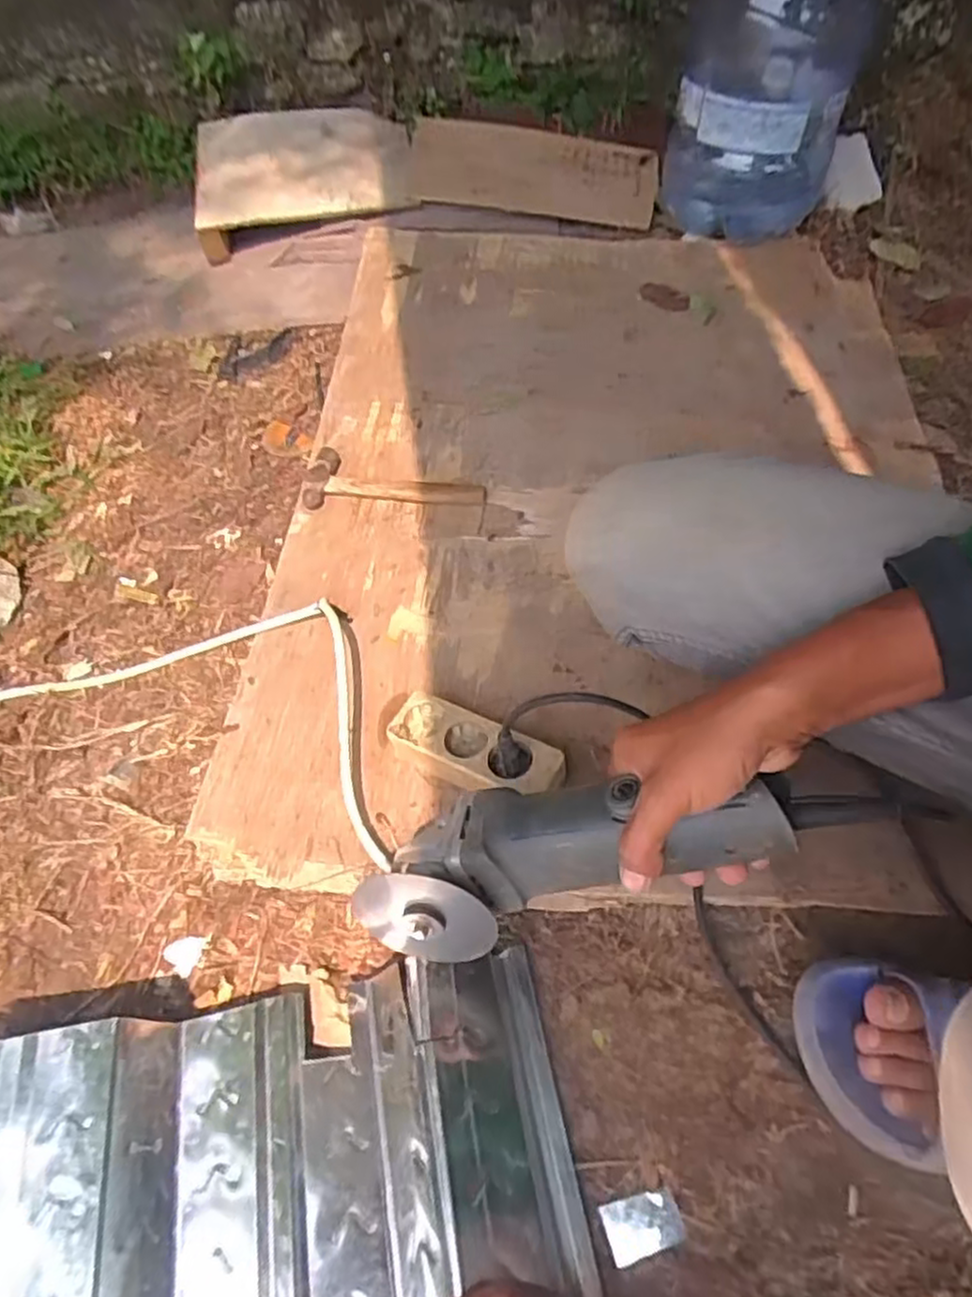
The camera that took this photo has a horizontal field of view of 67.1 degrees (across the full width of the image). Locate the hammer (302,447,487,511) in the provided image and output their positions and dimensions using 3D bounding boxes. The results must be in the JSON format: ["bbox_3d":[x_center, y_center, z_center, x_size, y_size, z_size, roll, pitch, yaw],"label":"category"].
[{"bbox_3d":[-0.110,-0.208,0.901,0.222,0.032,0.086,1,54,5],"label":"hammer"}]

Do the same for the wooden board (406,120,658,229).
[{"bbox_3d":[0.074,-0.818,1.251,0.421,0.032,0.189,6,69,0],"label":"wooden board"}]

